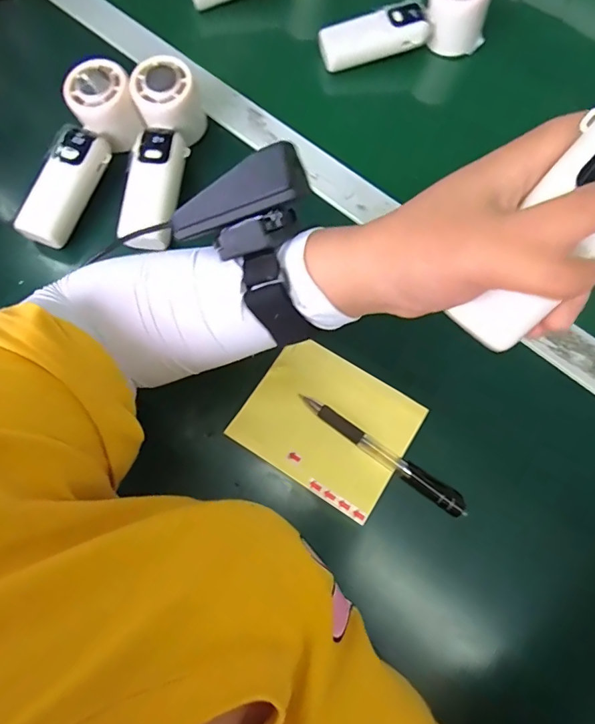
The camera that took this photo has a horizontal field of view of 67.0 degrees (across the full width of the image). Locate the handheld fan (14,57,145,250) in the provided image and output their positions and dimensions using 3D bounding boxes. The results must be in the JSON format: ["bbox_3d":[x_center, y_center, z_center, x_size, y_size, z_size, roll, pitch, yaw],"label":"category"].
[{"bbox_3d":[-0.191,-0.181,0.403,0.058,0.041,0.165,25,89,10],"label":"handheld fan"}]

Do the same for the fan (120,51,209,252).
[{"bbox_3d":[-0.123,-0.192,0.413,0.055,0.058,0.152,13,95,6],"label":"fan"}]

